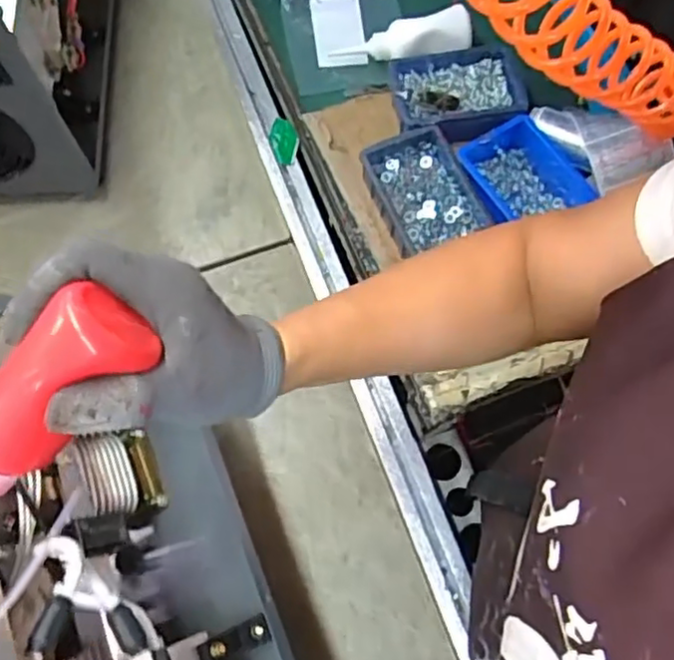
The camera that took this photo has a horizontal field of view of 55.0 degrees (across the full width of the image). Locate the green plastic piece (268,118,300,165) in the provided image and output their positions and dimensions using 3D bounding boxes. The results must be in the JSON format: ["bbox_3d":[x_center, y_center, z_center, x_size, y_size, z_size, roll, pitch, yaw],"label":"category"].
[{"bbox_3d":[-0.063,-0.226,0.773,0.032,0.011,0.061,-18,72,-7],"label":"green plastic piece"}]

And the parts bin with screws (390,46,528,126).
[{"bbox_3d":[0.135,-0.266,0.739,0.144,0.052,0.095,-12,70,-3],"label":"parts bin with screws"}]

